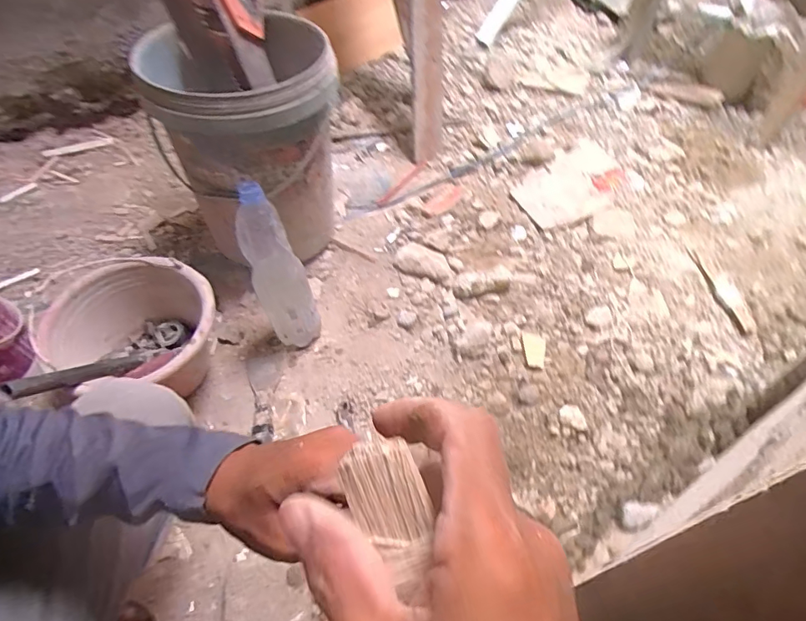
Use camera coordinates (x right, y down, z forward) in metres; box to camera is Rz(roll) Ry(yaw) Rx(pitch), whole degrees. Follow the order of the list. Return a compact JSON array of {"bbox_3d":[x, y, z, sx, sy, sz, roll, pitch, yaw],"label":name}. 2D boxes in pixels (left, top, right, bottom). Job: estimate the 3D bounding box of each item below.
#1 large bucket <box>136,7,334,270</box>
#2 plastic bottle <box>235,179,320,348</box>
[{"bbox_3d":[-0.267,-0.302,0.904,0.272,0.353,0.296,-1,52,1],"label":"large bucket"},{"bbox_3d":[-0.200,-0.054,0.781,0.083,0.324,0.072,-16,54,-11],"label":"plastic bottle"}]

